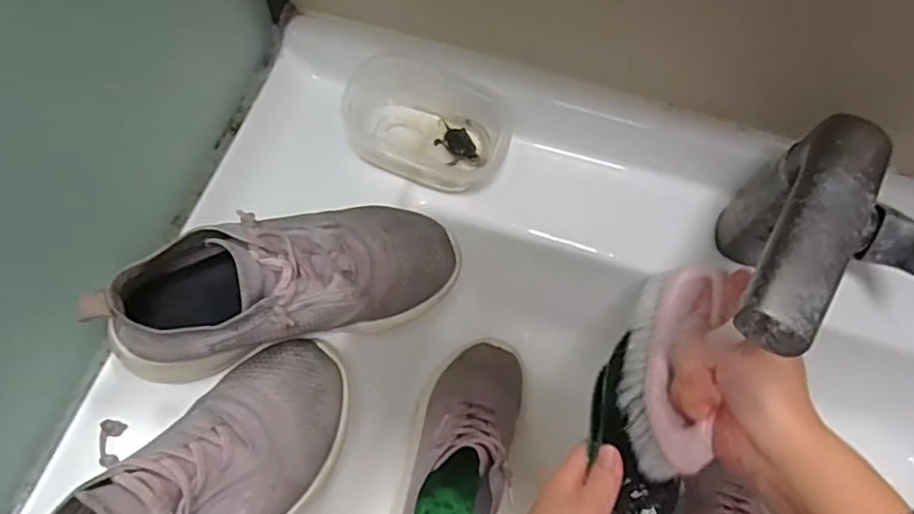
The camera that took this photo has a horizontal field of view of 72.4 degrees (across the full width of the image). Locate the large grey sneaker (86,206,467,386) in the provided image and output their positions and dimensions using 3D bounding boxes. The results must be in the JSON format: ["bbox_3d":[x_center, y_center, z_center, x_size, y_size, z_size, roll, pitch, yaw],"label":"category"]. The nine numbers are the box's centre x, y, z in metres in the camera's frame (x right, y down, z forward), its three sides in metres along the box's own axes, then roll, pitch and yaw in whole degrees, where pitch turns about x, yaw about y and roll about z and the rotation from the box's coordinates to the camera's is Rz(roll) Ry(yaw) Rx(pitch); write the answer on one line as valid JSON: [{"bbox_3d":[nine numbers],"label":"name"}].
[{"bbox_3d":[-0.105,0.012,0.401,0.218,0.086,0.082,-20,67,-11],"label":"large grey sneaker"}]

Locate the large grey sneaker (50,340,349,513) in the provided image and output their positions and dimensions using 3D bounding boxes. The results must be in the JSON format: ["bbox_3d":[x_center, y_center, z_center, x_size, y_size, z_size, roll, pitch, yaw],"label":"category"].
[{"bbox_3d":[-0.145,0.133,0.346,0.084,0.107,0.226,35,56,13],"label":"large grey sneaker"}]

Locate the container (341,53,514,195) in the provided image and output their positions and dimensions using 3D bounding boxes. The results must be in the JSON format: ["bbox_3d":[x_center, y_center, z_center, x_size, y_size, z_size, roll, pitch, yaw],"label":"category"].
[{"bbox_3d":[-0.025,-0.109,0.497,0.142,0.055,0.096,29,67,11],"label":"container"}]

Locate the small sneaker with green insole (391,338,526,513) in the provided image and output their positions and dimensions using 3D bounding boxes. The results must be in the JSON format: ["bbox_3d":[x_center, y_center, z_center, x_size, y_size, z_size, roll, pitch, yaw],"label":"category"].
[{"bbox_3d":[0.006,0.151,0.495,0.078,0.077,0.197,18,65,6],"label":"small sneaker with green insole"}]

